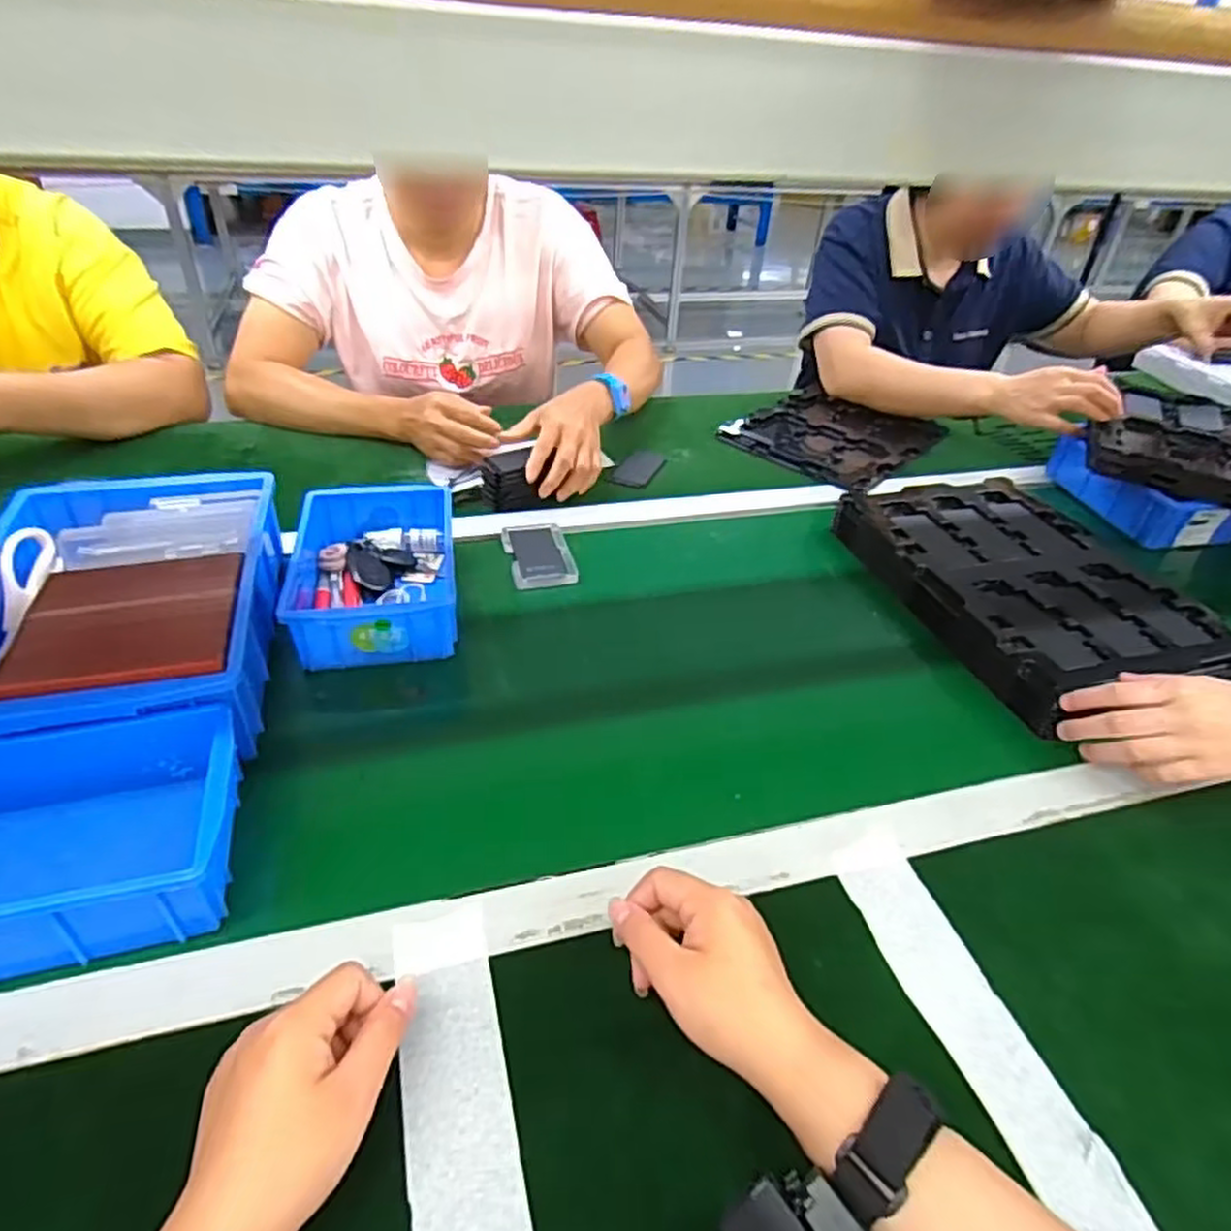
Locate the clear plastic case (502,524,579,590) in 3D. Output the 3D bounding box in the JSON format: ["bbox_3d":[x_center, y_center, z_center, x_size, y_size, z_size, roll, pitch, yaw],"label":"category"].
[{"bbox_3d":[-0.077,-0.062,0.741,0.063,0.009,0.100,-7,39,-14],"label":"clear plastic case"}]

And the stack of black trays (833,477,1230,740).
[{"bbox_3d":[0.405,-0.034,0.731,0.262,0.047,0.344,-8,39,-15],"label":"stack of black trays"}]

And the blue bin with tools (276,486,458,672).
[{"bbox_3d":[-0.213,-0.041,0.660,0.131,0.059,0.199,-4,38,-11],"label":"blue bin with tools"}]

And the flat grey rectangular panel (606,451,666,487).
[{"bbox_3d":[0.028,-0.180,0.910,0.048,0.007,0.093,18,39,17],"label":"flat grey rectangular panel"}]

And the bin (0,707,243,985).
[{"bbox_3d":[-0.324,0.126,0.422,0.193,0.062,0.135,-9,39,-17],"label":"bin"}]

